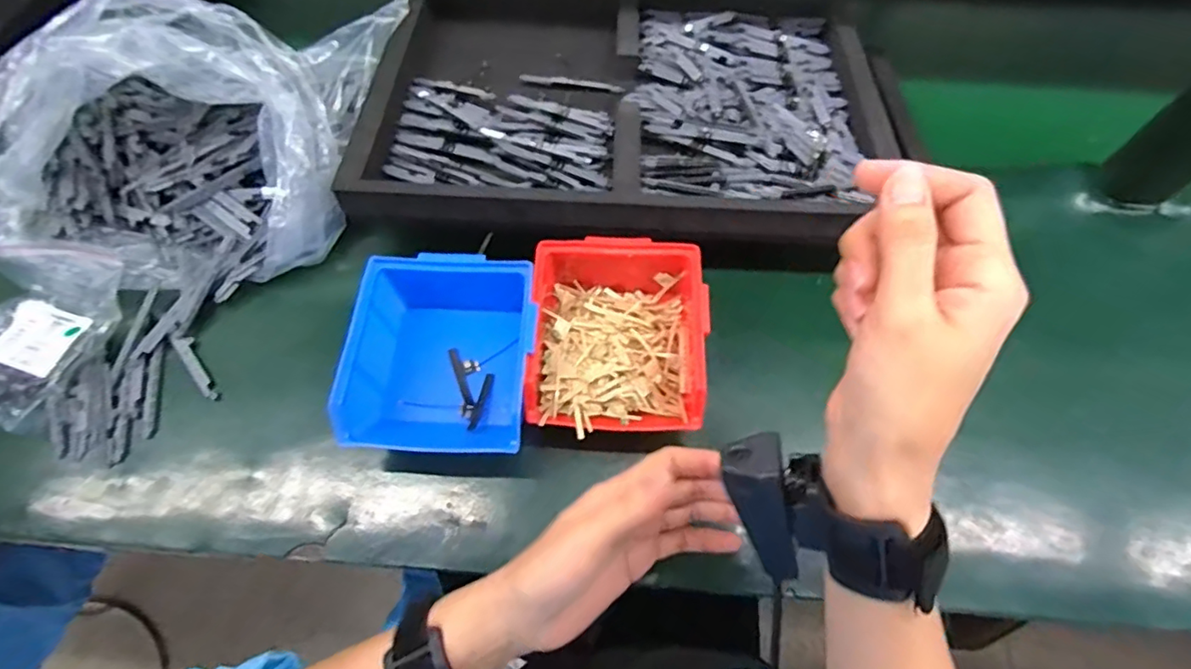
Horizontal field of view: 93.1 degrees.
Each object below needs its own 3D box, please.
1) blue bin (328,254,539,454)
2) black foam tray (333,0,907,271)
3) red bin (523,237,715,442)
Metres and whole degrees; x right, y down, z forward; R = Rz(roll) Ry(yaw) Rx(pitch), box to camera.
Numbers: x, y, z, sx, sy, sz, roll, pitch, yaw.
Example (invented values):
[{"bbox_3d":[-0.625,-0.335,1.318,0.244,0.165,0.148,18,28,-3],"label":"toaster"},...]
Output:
[{"bbox_3d":[-0.105,0.015,0.412,0.124,0.072,0.137,3,62,0],"label":"blue bin"},{"bbox_3d":[0.023,-0.206,0.498,0.418,0.040,0.324,8,62,3],"label":"black foam tray"},{"bbox_3d":[0.016,-0.002,0.415,0.121,0.058,0.151,1,62,0],"label":"red bin"}]

